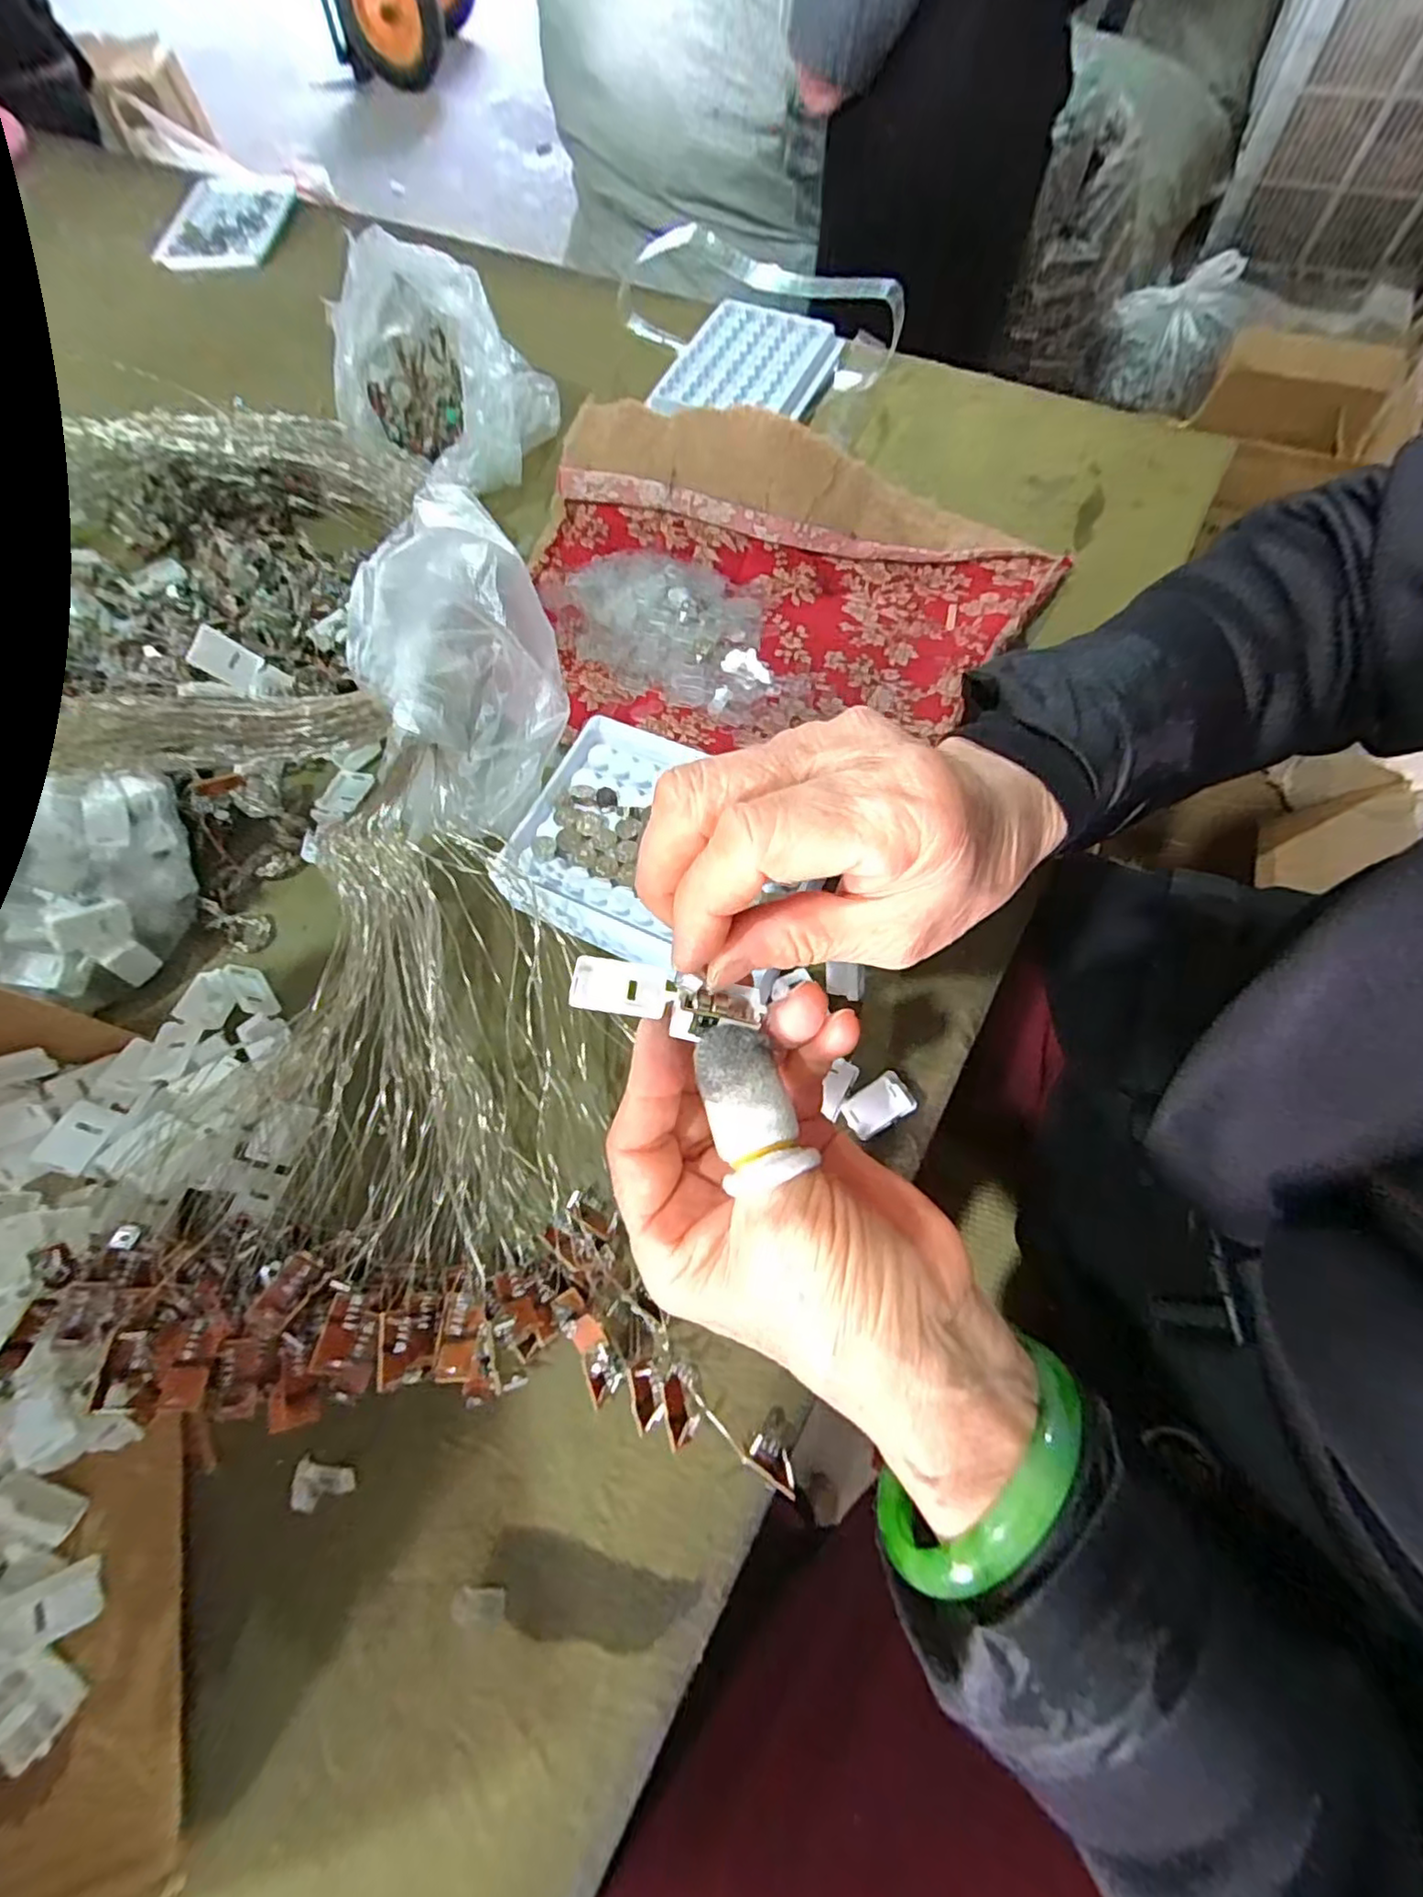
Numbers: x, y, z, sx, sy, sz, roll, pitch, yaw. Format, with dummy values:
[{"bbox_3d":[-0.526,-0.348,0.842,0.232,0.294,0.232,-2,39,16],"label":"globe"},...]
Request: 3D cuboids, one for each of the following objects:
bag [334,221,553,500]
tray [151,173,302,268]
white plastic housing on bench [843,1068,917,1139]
[{"bbox_3d":[-0.170,-0.345,0.408,0.121,0.078,0.114,8,69,6],"label":"bag"},{"bbox_3d":[-0.425,-0.638,0.586,0.102,0.014,0.136,-4,67,1],"label":"tray"},{"bbox_3d":[0.066,0.062,0.264,0.026,0.007,0.017,-36,67,5],"label":"white plastic housing on bench"}]

